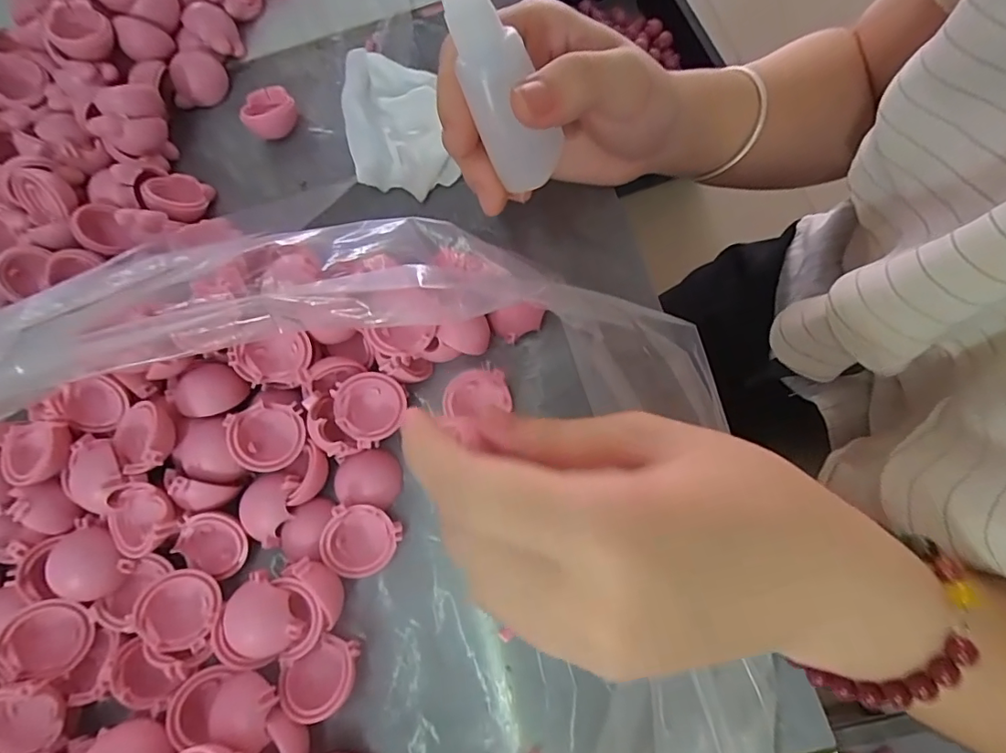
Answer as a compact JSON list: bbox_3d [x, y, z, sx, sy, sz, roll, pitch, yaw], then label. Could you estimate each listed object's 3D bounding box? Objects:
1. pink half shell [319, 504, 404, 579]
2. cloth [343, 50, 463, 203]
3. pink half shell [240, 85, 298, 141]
[{"bbox_3d":[-0.060,0.068,0.214,0.030,0.011,0.028,28,82,-16],"label":"pink half shell"},{"bbox_3d":[-0.058,-0.137,0.275,0.057,0.017,0.092,-16,71,1],"label":"cloth"},{"bbox_3d":[-0.127,-0.145,0.284,0.028,0.020,0.027,-20,71,-1],"label":"pink half shell"}]

